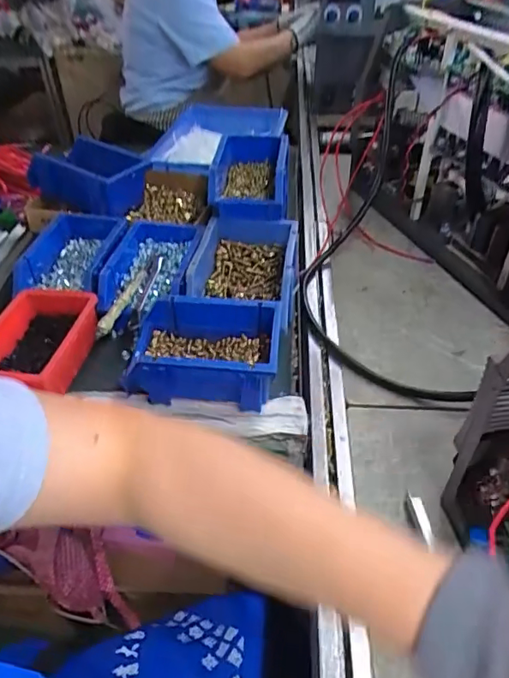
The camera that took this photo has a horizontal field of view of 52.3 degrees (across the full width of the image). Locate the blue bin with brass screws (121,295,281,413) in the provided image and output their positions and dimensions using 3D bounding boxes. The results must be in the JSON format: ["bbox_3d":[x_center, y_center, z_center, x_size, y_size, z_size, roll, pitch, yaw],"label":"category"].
[{"bbox_3d":[-0.054,0.014,0.559,0.158,0.064,0.105,6,43,8],"label":"blue bin with brass screws"}]

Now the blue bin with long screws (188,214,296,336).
[{"bbox_3d":[-0.013,-0.083,0.653,0.122,0.059,0.181,4,43,6],"label":"blue bin with long screws"}]

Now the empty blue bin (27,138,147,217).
[{"bbox_3d":[-0.247,-0.245,0.781,0.175,0.072,0.096,23,48,24],"label":"empty blue bin"}]

